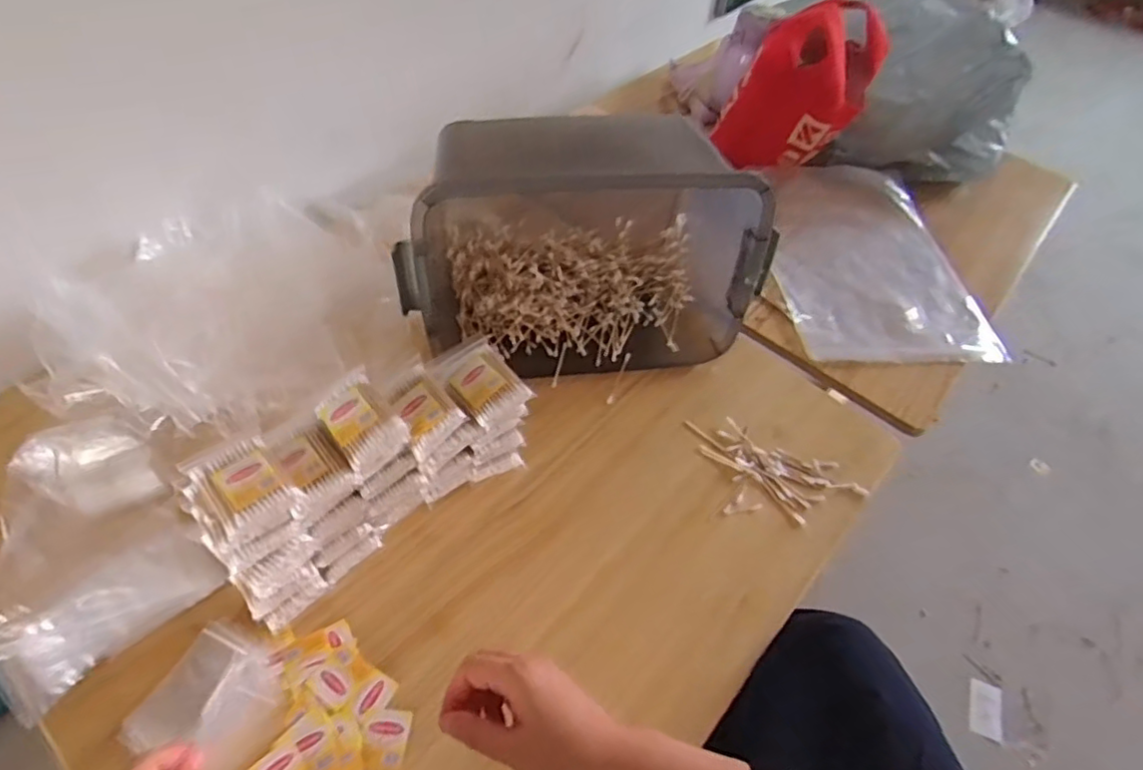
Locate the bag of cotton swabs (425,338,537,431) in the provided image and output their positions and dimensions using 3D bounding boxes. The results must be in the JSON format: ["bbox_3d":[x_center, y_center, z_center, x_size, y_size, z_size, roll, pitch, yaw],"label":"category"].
[{"bbox_3d":[-0.090,-0.006,0.616,0.063,0.022,0.093,-31,62,-21],"label":"bag of cotton swabs"}]

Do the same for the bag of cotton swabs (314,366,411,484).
[{"bbox_3d":[-0.189,0.037,0.566,0.062,0.038,0.085,-37,64,-24],"label":"bag of cotton swabs"}]

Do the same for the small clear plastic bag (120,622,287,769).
[{"bbox_3d":[-0.298,0.259,0.516,0.104,0.039,0.102,24,58,14],"label":"small clear plastic bag"}]

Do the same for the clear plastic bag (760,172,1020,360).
[{"bbox_3d":[0.446,-0.192,0.982,0.308,0.071,0.414,-5,52,-9],"label":"clear plastic bag"}]

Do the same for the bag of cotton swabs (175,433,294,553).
[{"bbox_3d":[-0.271,0.084,0.516,0.066,0.034,0.085,-30,60,-26],"label":"bag of cotton swabs"}]

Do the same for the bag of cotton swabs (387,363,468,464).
[{"bbox_3d":[-0.139,0.025,0.585,0.066,0.026,0.058,38,58,23],"label":"bag of cotton swabs"}]

